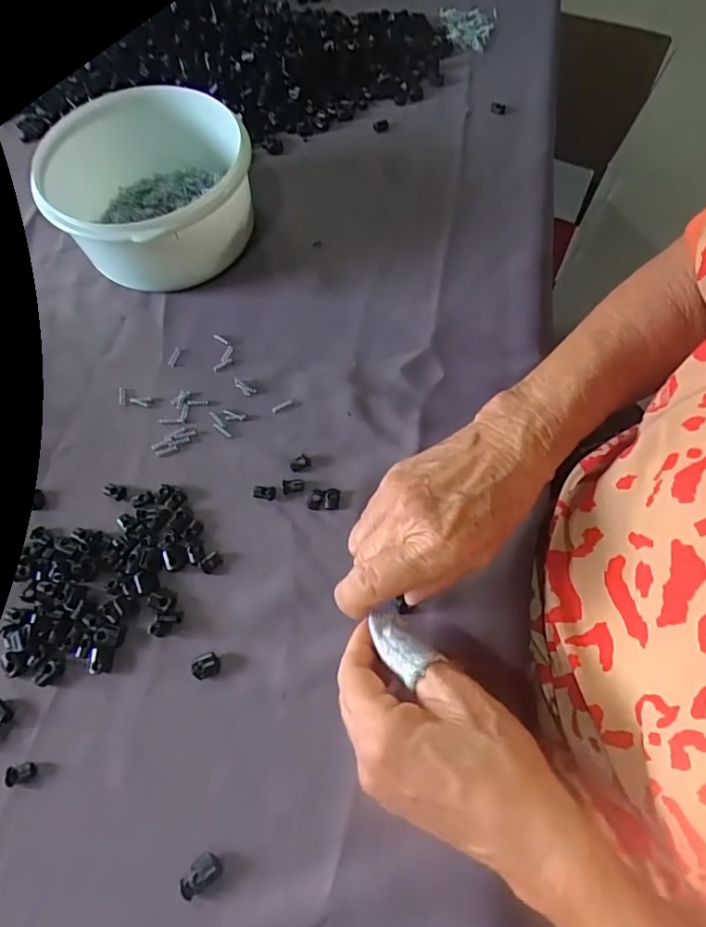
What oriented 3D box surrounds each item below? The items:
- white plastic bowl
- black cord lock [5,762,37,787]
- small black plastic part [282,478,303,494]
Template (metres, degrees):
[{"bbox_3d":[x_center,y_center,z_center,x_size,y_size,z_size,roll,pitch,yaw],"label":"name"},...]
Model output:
[{"bbox_3d":[-0.157,-0.221,0.424,0.146,0.083,0.162,-24,67,-10],"label":"white plastic bowl"},{"bbox_3d":[-0.185,0.172,0.288,0.017,0.006,0.010,-15,65,-5],"label":"black cord lock"},{"bbox_3d":[-0.041,0.015,0.353,0.014,0.004,0.010,-3,65,0],"label":"small black plastic part"}]

